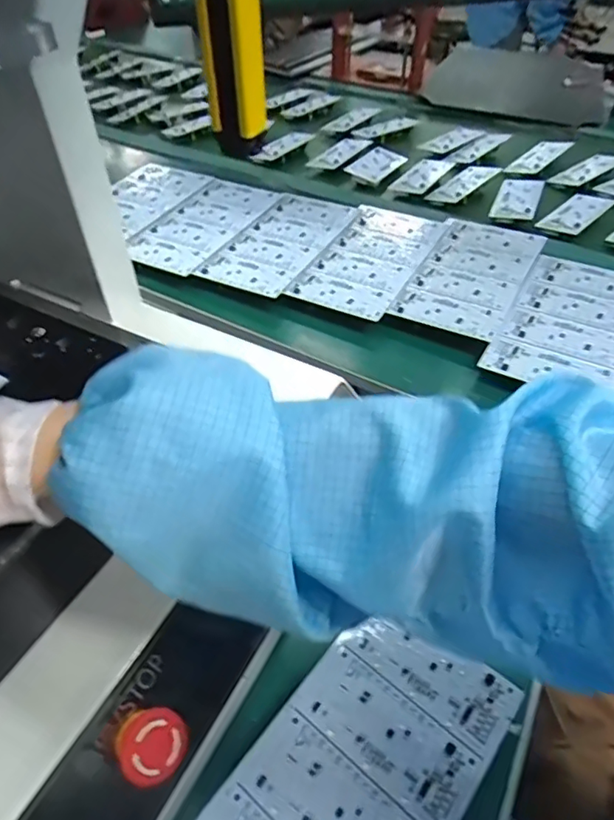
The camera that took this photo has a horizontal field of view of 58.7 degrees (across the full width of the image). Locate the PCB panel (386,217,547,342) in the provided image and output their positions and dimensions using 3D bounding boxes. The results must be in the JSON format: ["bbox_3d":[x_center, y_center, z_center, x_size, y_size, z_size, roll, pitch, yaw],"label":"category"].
[{"bbox_3d":[0.192,-0.161,0.638,0.116,0.009,0.230,24,58,16],"label":"PCB panel"}]

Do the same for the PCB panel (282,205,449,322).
[{"bbox_3d":[0.075,-0.180,0.643,0.112,0.009,0.209,26,59,19],"label":"PCB panel"}]

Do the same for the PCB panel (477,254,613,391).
[{"bbox_3d":[0.291,-0.099,0.593,0.131,0.017,0.242,25,52,21],"label":"PCB panel"}]

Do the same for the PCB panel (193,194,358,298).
[{"bbox_3d":[-0.031,-0.205,0.660,0.107,0.006,0.208,27,59,23],"label":"PCB panel"}]

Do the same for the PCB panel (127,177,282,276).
[{"bbox_3d":[-0.131,-0.236,0.686,0.105,0.004,0.197,27,60,23],"label":"PCB panel"}]

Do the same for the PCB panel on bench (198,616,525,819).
[{"bbox_3d":[0.034,0.238,0.356,0.124,0.004,0.215,32,55,26],"label":"PCB panel on bench"}]

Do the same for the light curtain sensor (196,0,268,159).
[{"bbox_3d":[-0.041,-0.205,0.307,0.035,0.117,0.024,20,56,17],"label":"light curtain sensor"}]

